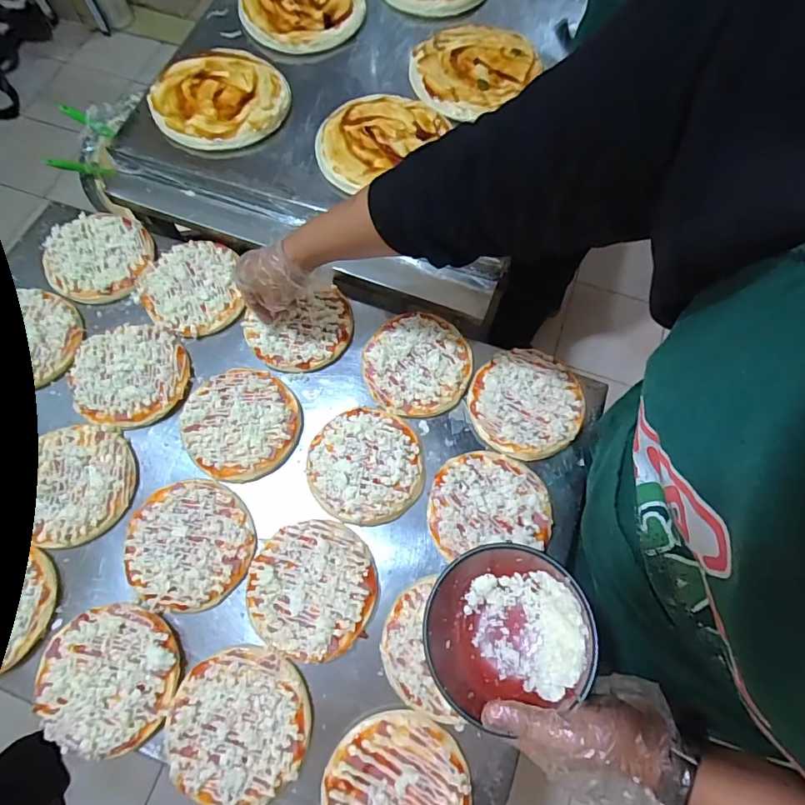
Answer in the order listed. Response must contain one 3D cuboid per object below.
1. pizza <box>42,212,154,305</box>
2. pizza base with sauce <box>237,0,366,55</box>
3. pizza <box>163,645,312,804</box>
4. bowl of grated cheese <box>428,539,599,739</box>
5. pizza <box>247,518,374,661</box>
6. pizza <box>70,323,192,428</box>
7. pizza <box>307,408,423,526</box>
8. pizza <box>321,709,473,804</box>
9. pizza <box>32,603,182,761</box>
[{"bbox_3d":[-0.455,-0.220,0.696,0.147,0.023,0.147,-29,73,-11],"label":"pizza"},{"bbox_3d":[-0.171,-0.681,0.788,0.198,0.027,0.217,-10,70,-5],"label":"pizza base with sauce"},{"bbox_3d":[-0.175,0.344,0.497,0.145,0.012,0.143,2,70,0],"label":"pizza"},{"bbox_3d":[0.088,0.203,0.418,0.152,0.072,0.152,-12,58,20],"label":"bowl of grated cheese"},{"bbox_3d":[-0.106,0.213,0.539,0.146,0.015,0.147,28,72,9],"label":"pizza"},{"bbox_3d":[-0.369,-0.039,0.629,0.147,0.026,0.139,0,70,-1],"label":"pizza"},{"bbox_3d":[-0.048,0.079,0.590,0.139,0.025,0.142,-3,70,-2],"label":"pizza"},{"bbox_3d":[-0.005,0.405,0.480,0.148,0.009,0.144,0,70,-1],"label":"pizza"},{"bbox_3d":[-0.324,0.301,0.510,0.146,0.013,0.140,3,70,0],"label":"pizza"}]

